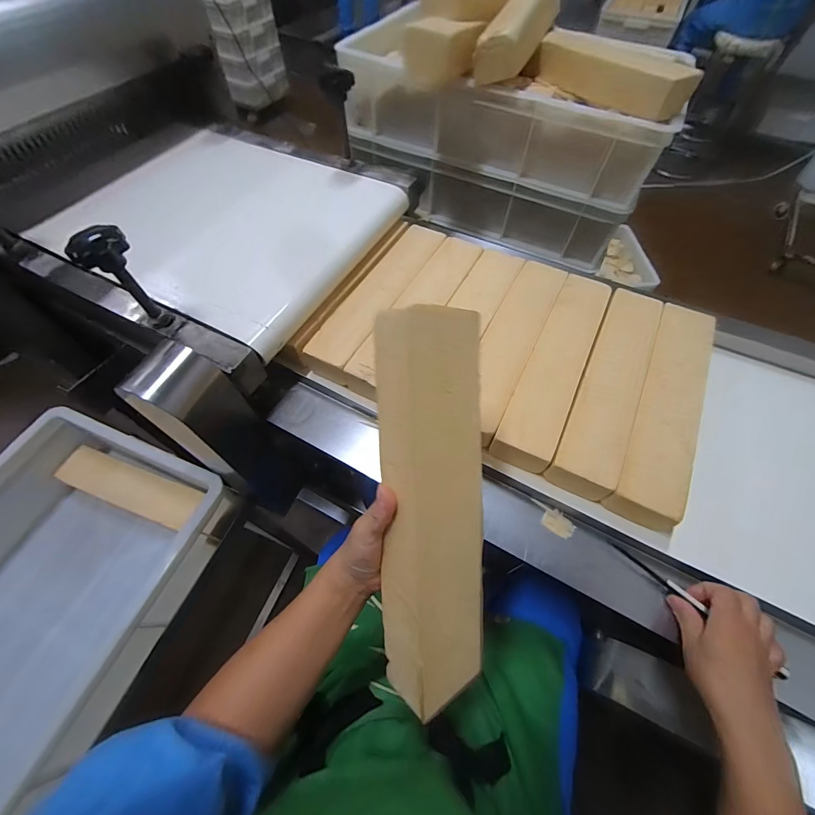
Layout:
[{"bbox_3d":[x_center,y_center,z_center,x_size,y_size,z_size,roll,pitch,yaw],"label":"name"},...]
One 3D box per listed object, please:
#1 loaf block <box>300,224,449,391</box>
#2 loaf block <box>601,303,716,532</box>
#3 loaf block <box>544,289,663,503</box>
[{"bbox_3d":[-0.048,-0.188,0.641,0.086,0.064,0.356,25,62,14],"label":"loaf block"},{"bbox_3d":[0.357,-0.005,0.518,0.082,0.058,0.355,25,62,14],"label":"loaf block"},{"bbox_3d":[0.289,-0.029,0.531,0.077,0.051,0.358,25,62,14],"label":"loaf block"}]

